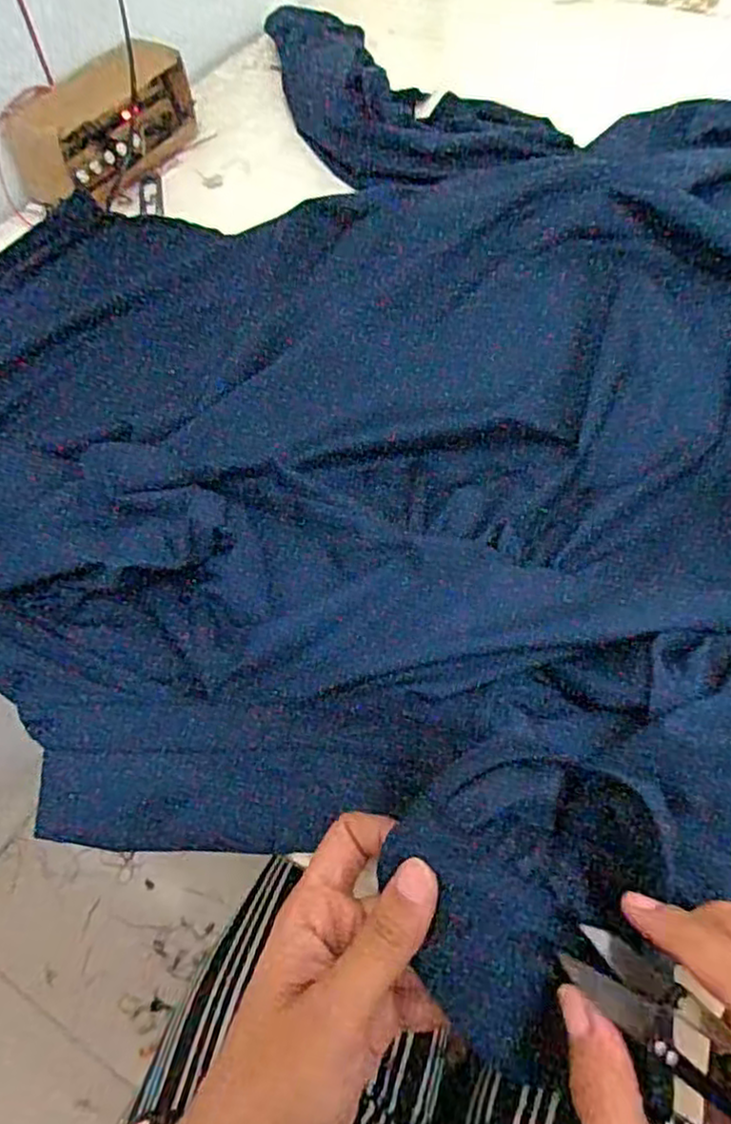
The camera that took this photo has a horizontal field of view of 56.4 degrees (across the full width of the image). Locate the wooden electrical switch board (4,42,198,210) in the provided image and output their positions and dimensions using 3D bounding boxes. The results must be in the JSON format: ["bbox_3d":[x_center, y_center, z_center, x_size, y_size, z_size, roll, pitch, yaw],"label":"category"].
[{"bbox_3d":[-0.254,-0.434,0.671,0.095,0.074,0.178,22,62,18],"label":"wooden electrical switch board"}]

